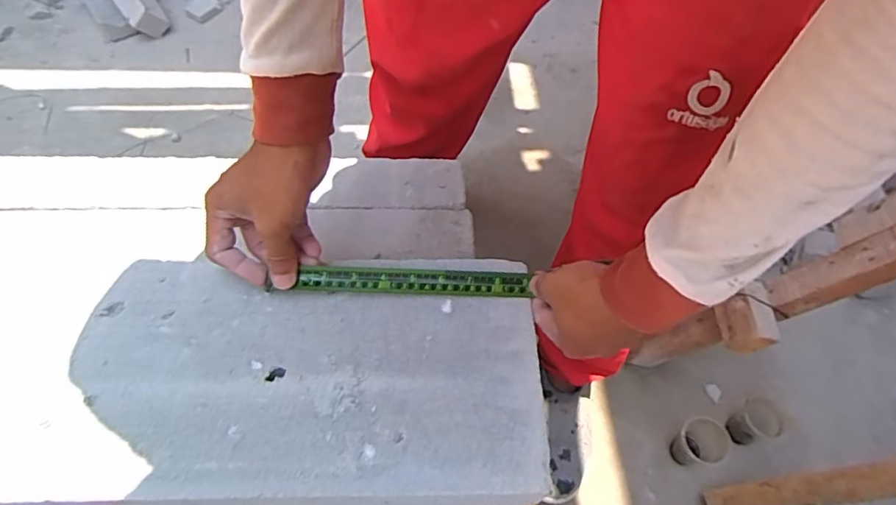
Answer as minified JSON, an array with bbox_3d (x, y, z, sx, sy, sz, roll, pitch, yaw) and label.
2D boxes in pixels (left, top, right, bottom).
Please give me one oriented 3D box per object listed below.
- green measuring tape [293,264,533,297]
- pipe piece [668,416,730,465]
[{"bbox_3d":[-0.029,0.025,0.468,0.197,0.010,0.023,2,59,-6],"label":"green measuring tape"},{"bbox_3d":[0.387,0.297,0.829,0.063,0.084,0.062,1,59,-2],"label":"pipe piece"}]

